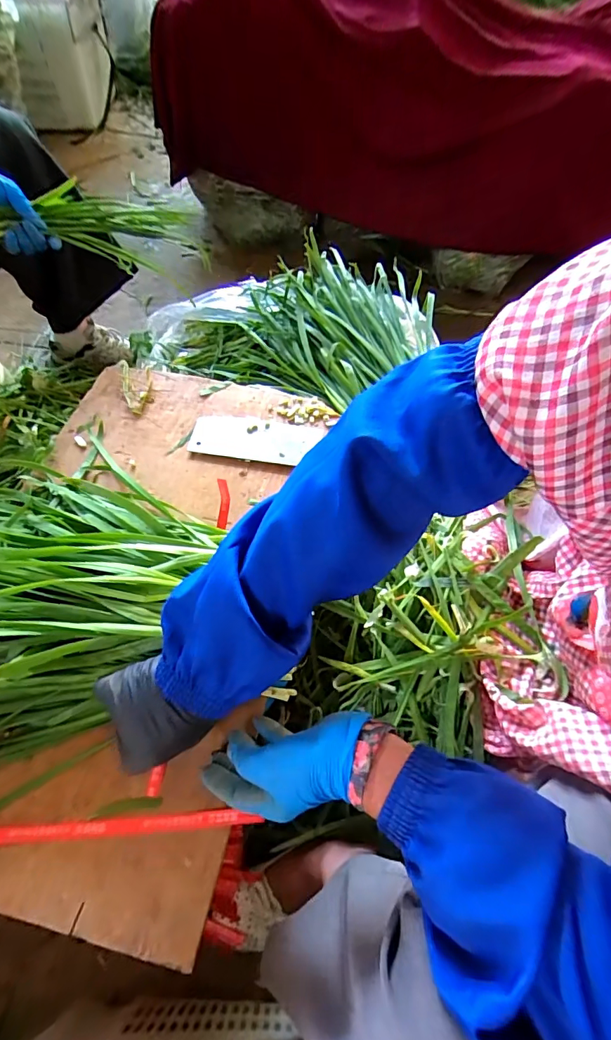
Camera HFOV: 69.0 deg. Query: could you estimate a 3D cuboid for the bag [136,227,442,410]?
[{"bbox_3d":[-0.054,-0.366,0.824,0.554,0.131,0.310,9,58,21],"label":"bag"}]

